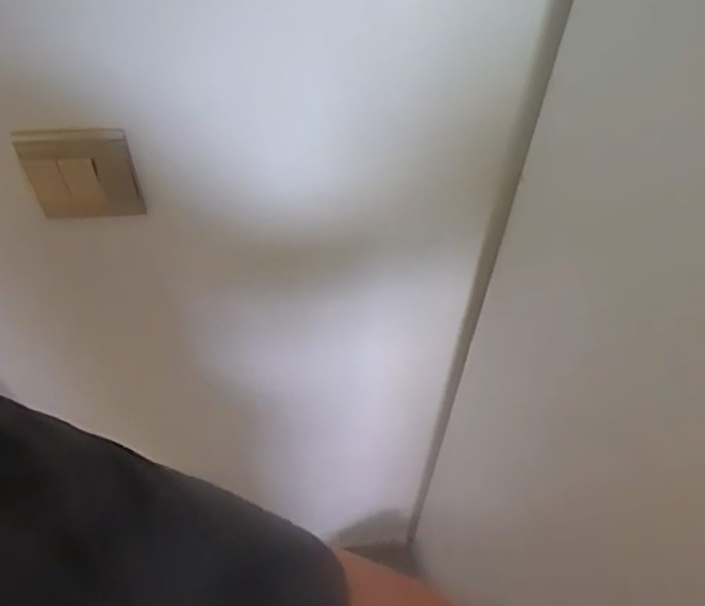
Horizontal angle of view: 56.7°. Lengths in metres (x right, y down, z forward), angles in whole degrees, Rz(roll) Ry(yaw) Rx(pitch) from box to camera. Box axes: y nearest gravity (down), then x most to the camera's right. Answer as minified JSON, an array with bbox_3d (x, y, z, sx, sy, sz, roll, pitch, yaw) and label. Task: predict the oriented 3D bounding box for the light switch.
[{"bbox_3d":[-0.224,-0.106,0.544,0.089,0.090,0.012,-1,52,-1],"label":"light switch"}]

